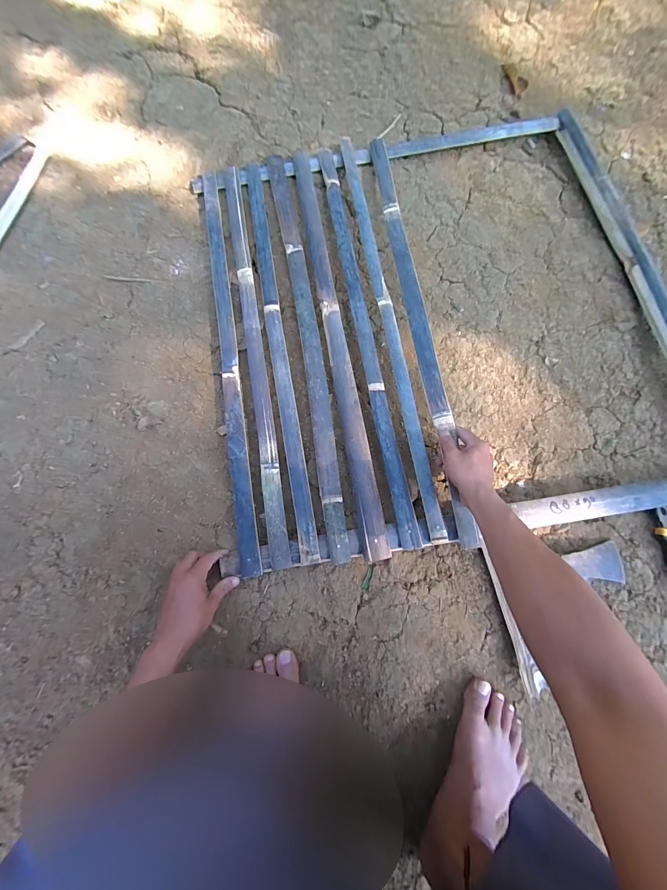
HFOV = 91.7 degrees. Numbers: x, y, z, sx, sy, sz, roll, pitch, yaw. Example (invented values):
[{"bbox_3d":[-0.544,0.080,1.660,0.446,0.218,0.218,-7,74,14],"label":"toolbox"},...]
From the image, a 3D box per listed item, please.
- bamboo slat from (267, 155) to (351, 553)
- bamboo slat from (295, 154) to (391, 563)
[{"bbox_3d":[-0.052,-0.231,0.629,0.045,0.011,0.866,-10,77,-1],"label":"bamboo slat"},{"bbox_3d":[-0.001,-0.232,0.621,0.046,0.012,0.864,-10,77,-1],"label":"bamboo slat"}]

